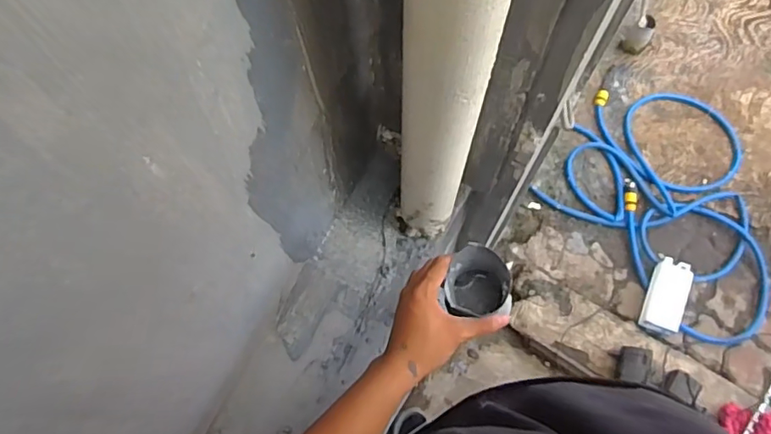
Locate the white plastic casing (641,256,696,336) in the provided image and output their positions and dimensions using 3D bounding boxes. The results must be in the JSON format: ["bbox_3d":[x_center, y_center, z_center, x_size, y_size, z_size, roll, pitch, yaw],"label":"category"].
[{"bbox_3d":[0.811,0.221,1.542,0.101,0.051,0.225,19,73,8],"label":"white plastic casing"}]

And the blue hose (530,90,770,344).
[{"bbox_3d":[0.918,-0.062,1.680,0.618,0.040,0.791,-39,74,-10],"label":"blue hose"}]

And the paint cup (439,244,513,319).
[{"bbox_3d":[0.101,0.080,0.617,0.068,0.080,0.069,-1,71,2],"label":"paint cup"}]

